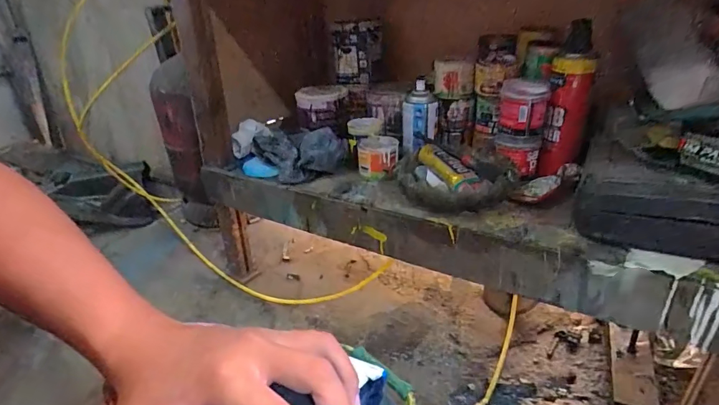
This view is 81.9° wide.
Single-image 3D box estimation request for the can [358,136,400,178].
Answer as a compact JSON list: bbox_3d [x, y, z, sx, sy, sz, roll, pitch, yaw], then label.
[{"bbox_3d":[0.034,-0.086,0.747,0.072,0.055,0.074,-3,27,2],"label":"can"}]

